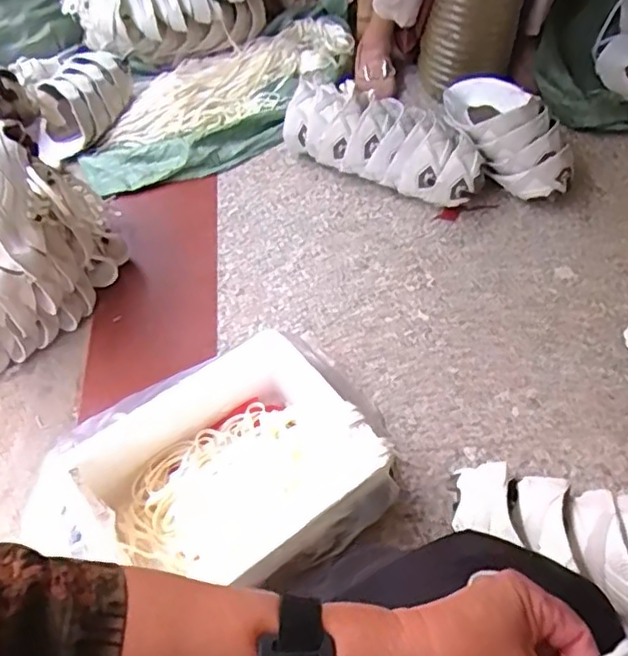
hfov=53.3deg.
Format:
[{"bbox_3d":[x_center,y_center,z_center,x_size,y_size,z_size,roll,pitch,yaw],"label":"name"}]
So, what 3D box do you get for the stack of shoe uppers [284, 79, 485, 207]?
[{"bbox_3d":[0.145,-0.385,1.257,0.406,0.132,0.156,28,59,20],"label":"stack of shoe uppers"}]

